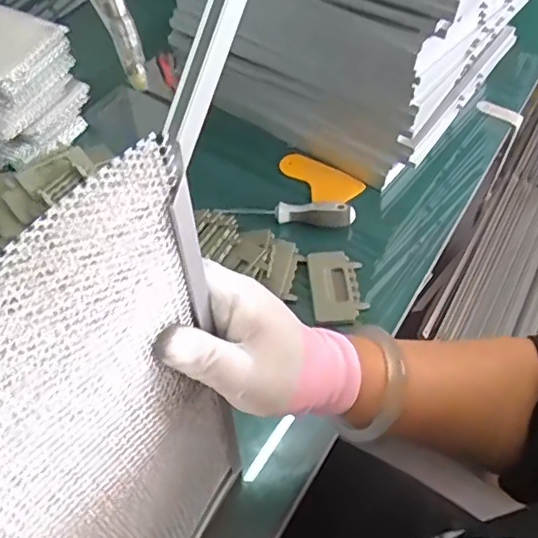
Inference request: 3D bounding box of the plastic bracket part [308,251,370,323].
[{"bbox_3d":[0.072,0.018,0.599,0.054,0.007,0.087,-4,53,-2],"label":"plastic bracket part"}]

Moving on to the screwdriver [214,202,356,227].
[{"bbox_3d":[0.020,-0.065,0.643,0.151,0.025,0.020,6,54,6],"label":"screwdriver"}]

